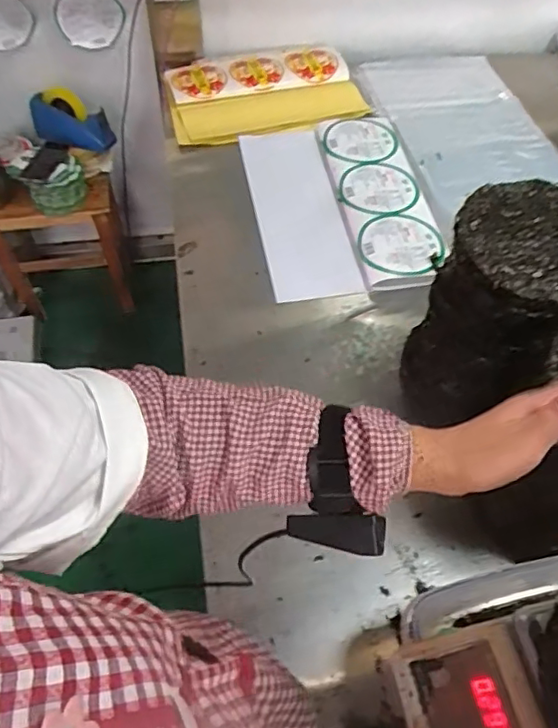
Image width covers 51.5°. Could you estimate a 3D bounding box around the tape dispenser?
[{"bbox_3d":[-0.538,-0.622,1.491,0.217,0.127,0.064,18,56,10],"label":"tape dispenser"}]

